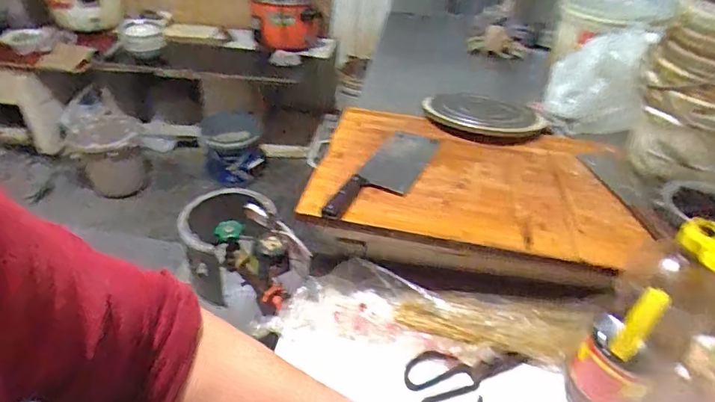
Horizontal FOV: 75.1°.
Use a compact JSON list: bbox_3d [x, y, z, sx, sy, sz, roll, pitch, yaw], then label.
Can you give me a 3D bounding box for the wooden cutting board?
[{"bbox_3d":[0.202,-0.045,0.847,0.536,0.033,0.365,10,38,8],"label":"wooden cutting board"}]

